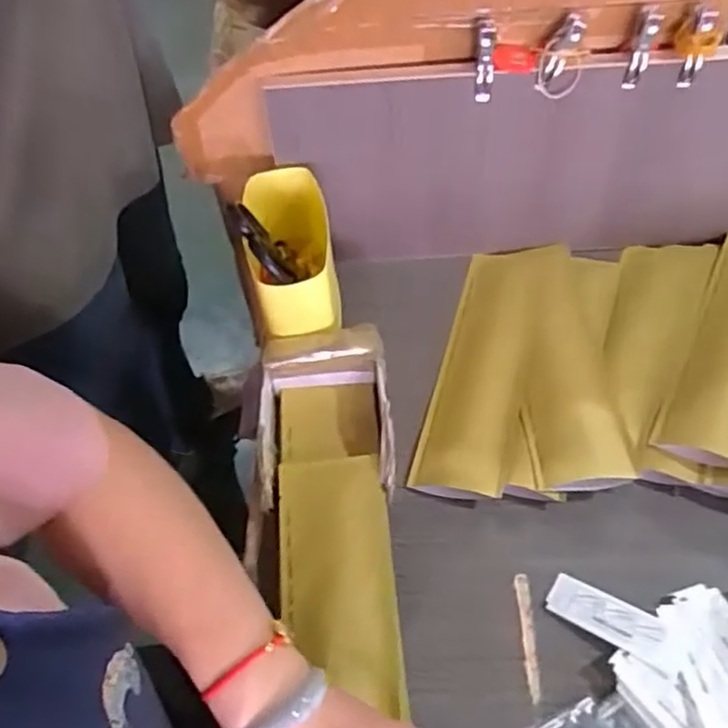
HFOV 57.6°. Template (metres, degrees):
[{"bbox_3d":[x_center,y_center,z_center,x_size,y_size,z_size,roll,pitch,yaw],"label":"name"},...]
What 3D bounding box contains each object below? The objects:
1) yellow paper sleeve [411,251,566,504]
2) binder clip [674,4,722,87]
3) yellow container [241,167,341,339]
[{"bbox_3d":[0.118,-0.011,0.600,0.089,0.024,0.290,12,55,15],"label":"yellow paper sleeve"},{"bbox_3d":[0.264,-0.256,0.530,0.026,0.054,0.026,-3,53,3],"label":"binder clip"},{"bbox_3d":[-0.063,-0.091,0.599,0.068,0.100,0.154,-10,53,-2],"label":"yellow container"}]

